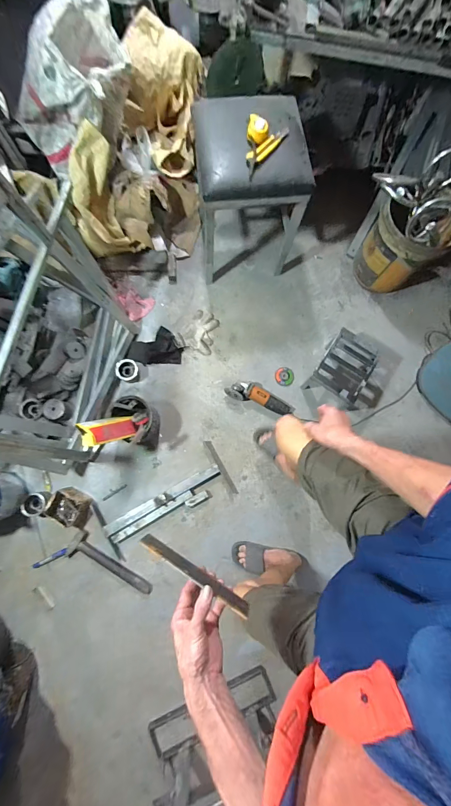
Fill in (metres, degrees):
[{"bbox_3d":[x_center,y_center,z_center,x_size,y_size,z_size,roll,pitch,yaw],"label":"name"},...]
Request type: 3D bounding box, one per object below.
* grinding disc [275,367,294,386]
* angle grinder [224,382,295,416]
[{"bbox_3d":[0.259,-0.118,1.377,0.082,0.013,0.078,0,81,-3],"label":"grinding disc"},{"bbox_3d":[0.151,-0.019,1.327,0.298,0.075,0.073,18,81,0],"label":"angle grinder"}]

